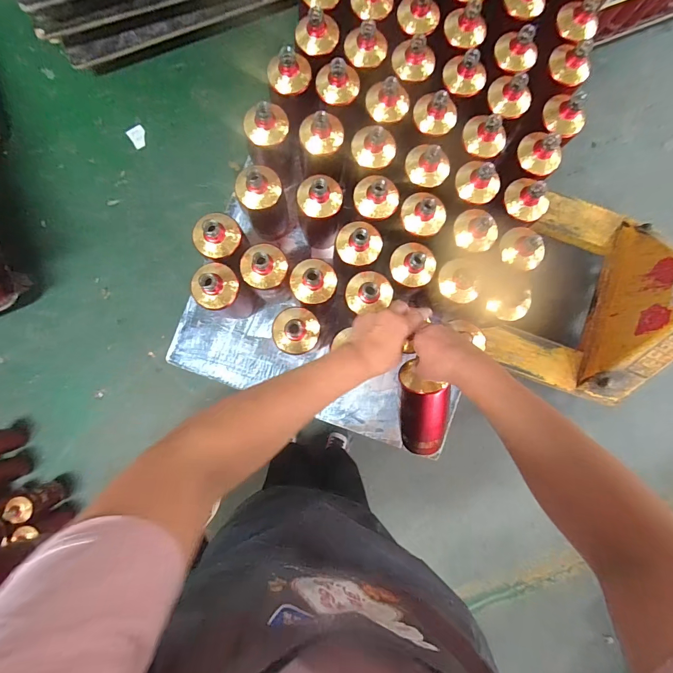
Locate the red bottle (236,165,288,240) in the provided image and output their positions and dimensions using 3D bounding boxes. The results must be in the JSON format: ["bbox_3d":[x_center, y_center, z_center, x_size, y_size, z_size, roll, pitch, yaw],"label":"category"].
[{"bbox_3d":[-0.130,-0.239,0.656,0.071,0.174,0.062,-17,86,-5],"label":"red bottle"}]

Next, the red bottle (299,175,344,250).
[{"bbox_3d":[-0.033,-0.232,0.678,0.076,0.214,0.068,-9,85,-4],"label":"red bottle"}]

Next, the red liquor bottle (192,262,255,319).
[{"bbox_3d":[-0.198,-0.077,0.637,0.068,0.180,0.072,0,85,-4],"label":"red liquor bottle"}]

